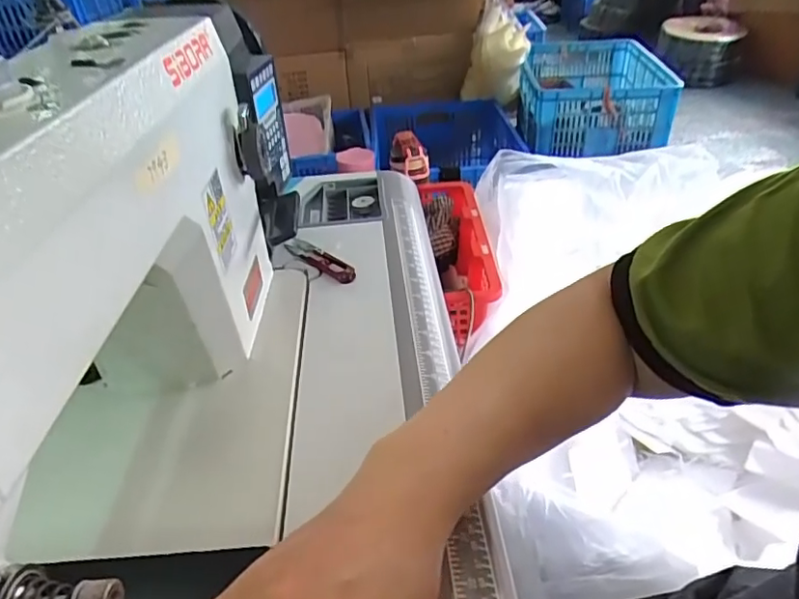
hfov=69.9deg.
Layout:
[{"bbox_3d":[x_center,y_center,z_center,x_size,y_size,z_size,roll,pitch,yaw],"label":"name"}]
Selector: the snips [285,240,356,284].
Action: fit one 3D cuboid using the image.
[{"bbox_3d":[-0.074,-0.039,0.536,0.023,0.005,0.093,-30,42,-32],"label":"snips"}]

